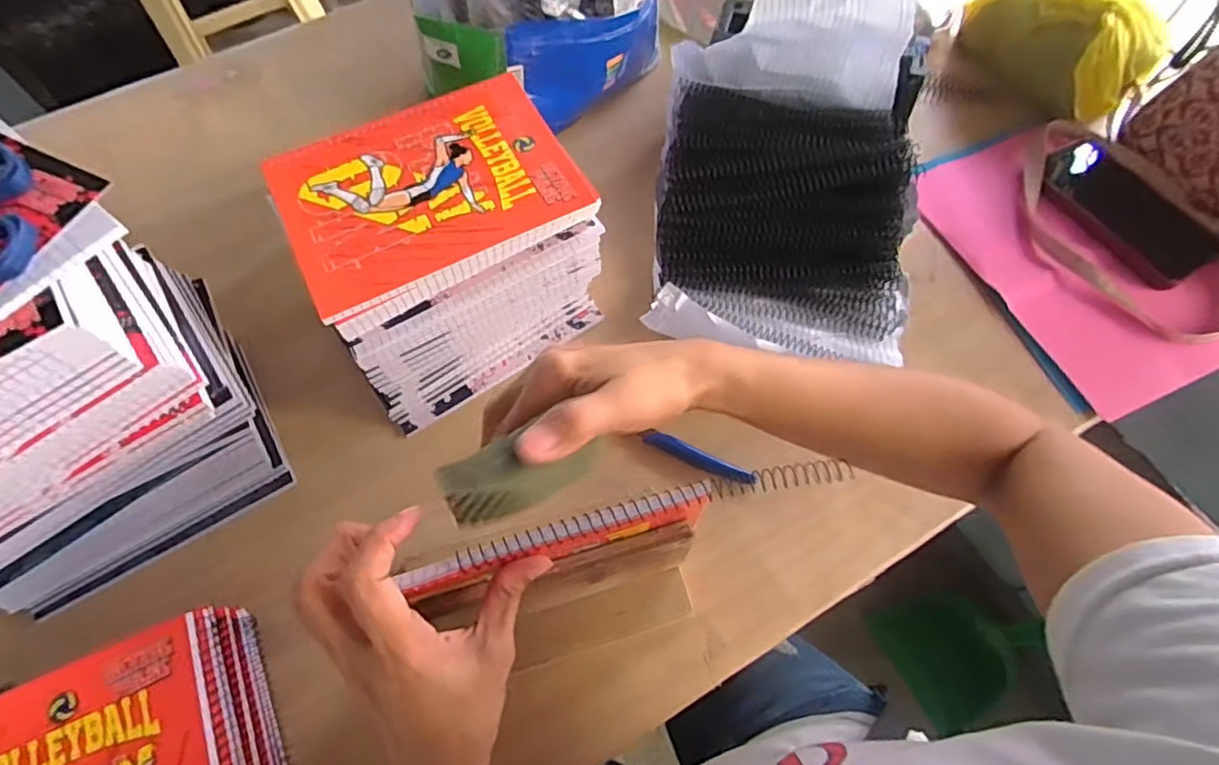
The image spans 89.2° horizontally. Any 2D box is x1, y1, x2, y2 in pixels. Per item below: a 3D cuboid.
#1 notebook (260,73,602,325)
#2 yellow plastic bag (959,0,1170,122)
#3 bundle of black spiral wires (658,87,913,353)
[{"bbox_3d":[-0.126,-0.138,0.430,0.193,0.009,0.150,-26,69,-9],"label":"notebook"},{"bbox_3d":[0.459,-0.349,0.619,0.106,0.099,0.196,-17,68,-6],"label":"yellow plastic bag"},{"bbox_3d":[0.157,-0.165,0.540,0.215,0.076,0.233,8,67,4],"label":"bundle of black spiral wires"}]

